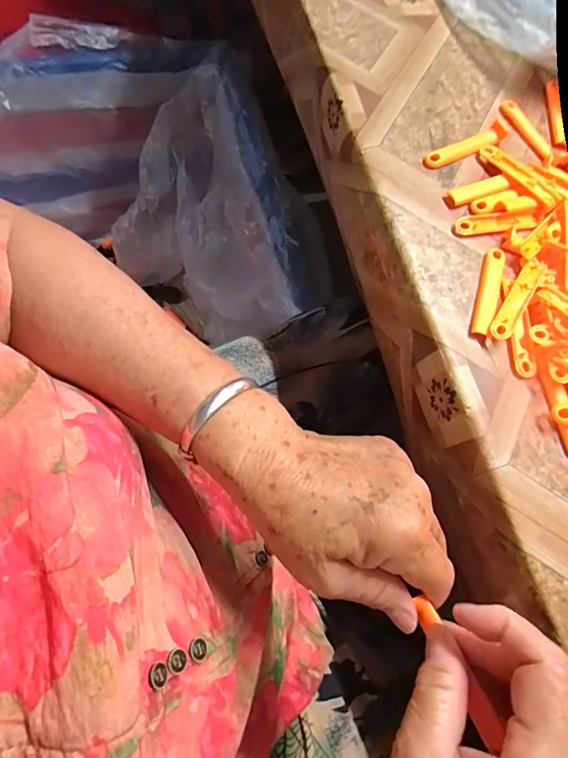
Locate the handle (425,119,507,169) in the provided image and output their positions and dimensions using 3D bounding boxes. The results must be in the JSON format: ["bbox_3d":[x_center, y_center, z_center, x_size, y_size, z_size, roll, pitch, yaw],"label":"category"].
[{"bbox_3d":[0.149,-0.190,0.360,0.084,0.006,0.017,-28,75,-14],"label":"handle"}]

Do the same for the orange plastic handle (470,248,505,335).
[{"bbox_3d":[0.147,-0.063,0.315,0.014,0.007,0.074,19,70,2],"label":"orange plastic handle"}]

